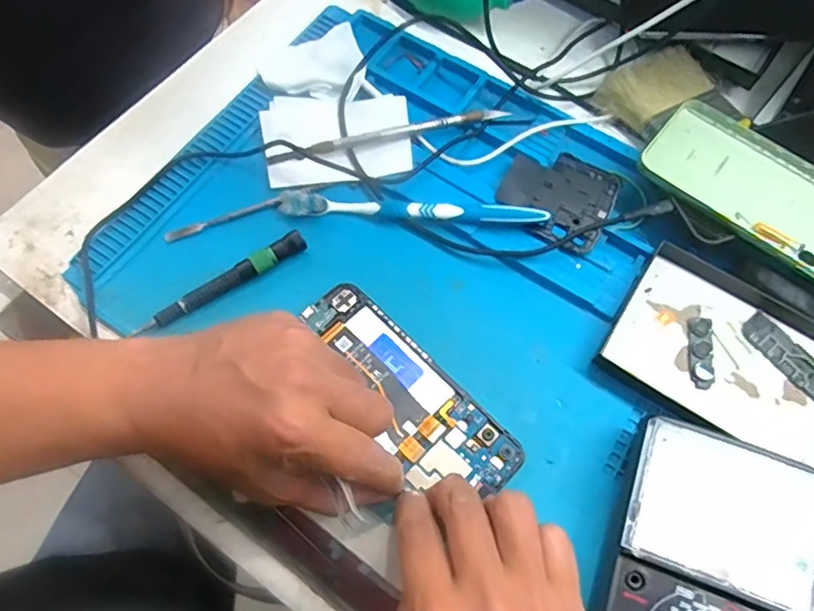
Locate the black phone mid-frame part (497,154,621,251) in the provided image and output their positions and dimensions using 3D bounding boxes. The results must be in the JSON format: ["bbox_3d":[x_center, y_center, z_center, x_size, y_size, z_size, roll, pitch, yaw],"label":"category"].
[{"bbox_3d":[0.108,-0.080,0.406,0.076,0.007,0.074,29,68,9],"label":"black phone mid-frame part"}]

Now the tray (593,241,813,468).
[{"bbox_3d":[0.219,0.038,0.363,0.171,0.016,0.107,30,71,10],"label":"tray"}]

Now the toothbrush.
[{"bbox_3d":[0.004,-0.065,0.395,0.182,0.013,0.017,5,69,1],"label":"toothbrush"}]

